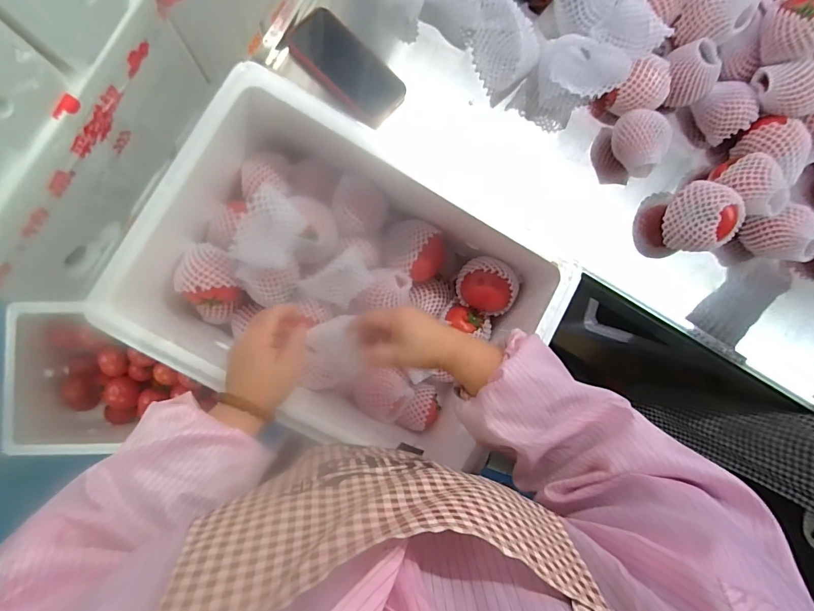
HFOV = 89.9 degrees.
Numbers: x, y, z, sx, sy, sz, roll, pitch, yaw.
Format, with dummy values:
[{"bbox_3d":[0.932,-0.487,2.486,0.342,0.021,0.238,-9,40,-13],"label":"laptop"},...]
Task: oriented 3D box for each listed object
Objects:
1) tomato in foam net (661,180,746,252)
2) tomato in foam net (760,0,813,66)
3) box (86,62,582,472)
[{"bbox_3d":[0.422,-0.128,0.581,0.072,0.071,0.095,-16,91,-8],"label":"tomato in foam net"},{"bbox_3d":[0.542,-0.387,0.565,0.061,0.059,0.083,-36,94,-7],"label":"tomato in foam net"},{"bbox_3d":[-0.083,-0.022,0.591,0.501,0.185,0.353,29,85,-6],"label":"box"}]

